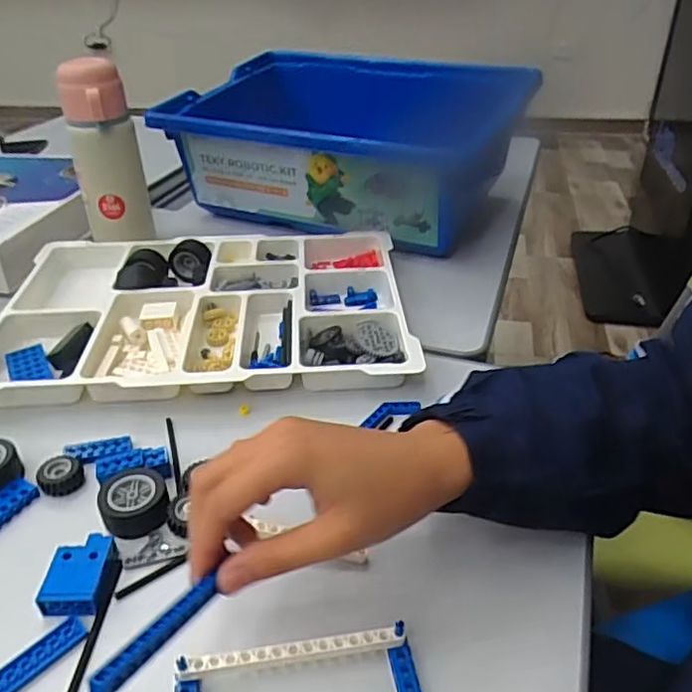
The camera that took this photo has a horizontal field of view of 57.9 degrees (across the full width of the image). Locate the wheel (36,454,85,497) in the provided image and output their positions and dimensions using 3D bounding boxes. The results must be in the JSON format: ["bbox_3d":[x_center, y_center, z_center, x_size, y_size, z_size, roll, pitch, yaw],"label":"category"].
[{"bbox_3d":[-0.199,0.091,0.437,0.029,0.013,0.027,-1,34,1],"label":"wheel"}]

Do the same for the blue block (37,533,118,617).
[{"bbox_3d":[-0.156,0.134,0.368,0.033,0.014,0.044,-2,34,-1],"label":"blue block"}]

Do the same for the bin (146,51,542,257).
[{"bbox_3d":[-0.005,-0.263,0.791,0.411,0.125,0.287,15,37,23],"label":"bin"}]

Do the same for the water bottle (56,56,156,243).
[{"bbox_3d":[-0.263,-0.203,0.692,0.072,0.209,0.073,-12,35,-15],"label":"water bottle"}]

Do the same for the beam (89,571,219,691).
[{"bbox_3d":[-0.080,0.124,0.270,0.009,0.013,0.069,21,28,24],"label":"beam"}]

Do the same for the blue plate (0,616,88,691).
[{"bbox_3d":[-0.169,0.169,0.332,0.019,0.006,0.062,25,42,34],"label":"blue plate"}]

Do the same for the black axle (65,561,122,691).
[{"bbox_3d":[-0.143,0.162,0.352,0.006,0.006,0.091,0,34,2],"label":"black axle"}]

